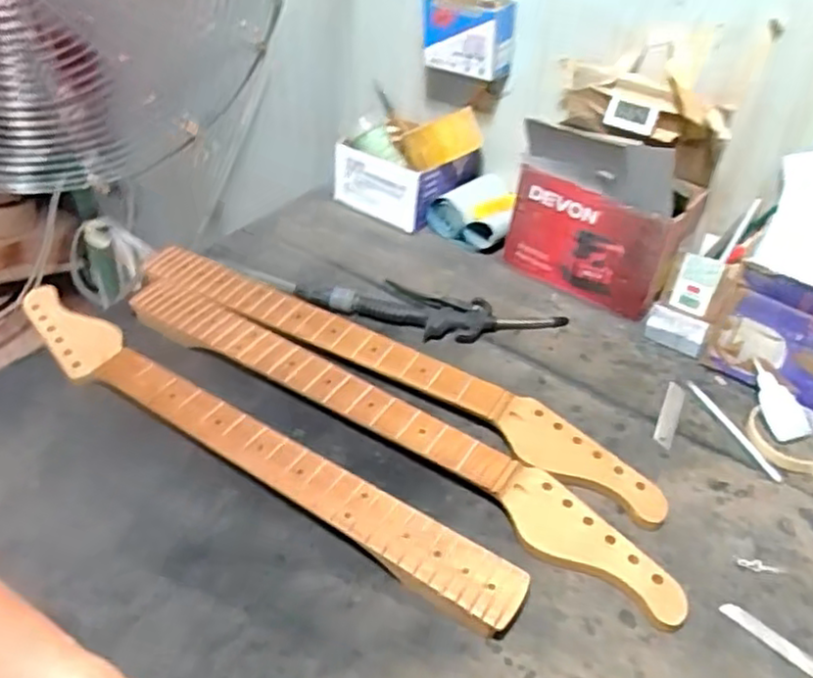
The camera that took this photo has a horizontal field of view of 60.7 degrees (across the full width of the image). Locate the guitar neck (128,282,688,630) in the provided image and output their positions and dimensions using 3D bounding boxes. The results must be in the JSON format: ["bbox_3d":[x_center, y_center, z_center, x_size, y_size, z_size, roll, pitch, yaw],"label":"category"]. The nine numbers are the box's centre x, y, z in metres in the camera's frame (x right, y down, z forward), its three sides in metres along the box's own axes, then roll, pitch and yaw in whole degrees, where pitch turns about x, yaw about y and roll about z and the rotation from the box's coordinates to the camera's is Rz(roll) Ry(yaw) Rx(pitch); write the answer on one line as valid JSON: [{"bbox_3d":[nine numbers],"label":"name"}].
[{"bbox_3d":[-0.034,0.074,0.706,0.648,0.032,0.074,26,47,23],"label":"guitar neck"}]

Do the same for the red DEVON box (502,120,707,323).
[{"bbox_3d":[0.238,-0.161,0.850,0.203,0.217,0.120,21,45,18],"label":"red DEVON box"}]

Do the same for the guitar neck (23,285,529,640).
[{"bbox_3d":[-0.174,0.091,0.678,0.627,0.031,0.064,26,47,23],"label":"guitar neck"}]

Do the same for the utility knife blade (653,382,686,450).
[{"bbox_3d":[0.285,0.080,0.748,0.020,0.004,0.098,20,45,18],"label":"utility knife blade"}]

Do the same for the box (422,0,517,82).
[{"bbox_3d":[0.078,-0.392,0.897,0.117,0.091,0.049,23,46,20],"label":"box"}]

